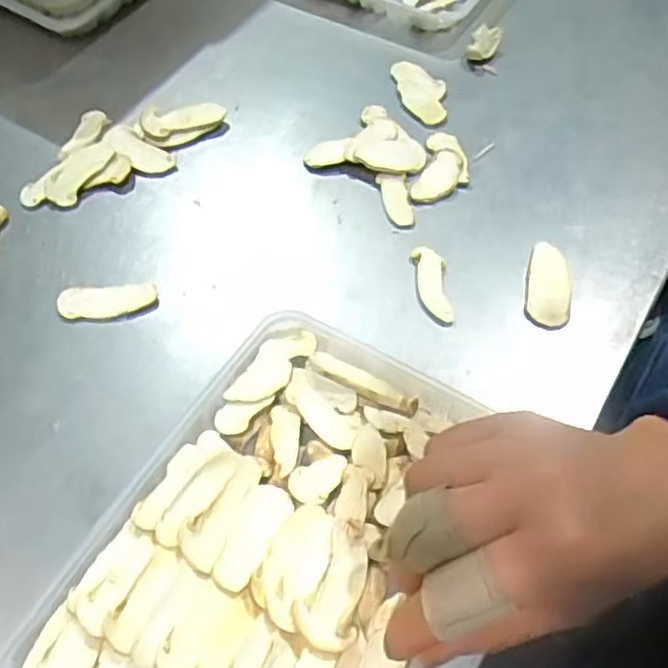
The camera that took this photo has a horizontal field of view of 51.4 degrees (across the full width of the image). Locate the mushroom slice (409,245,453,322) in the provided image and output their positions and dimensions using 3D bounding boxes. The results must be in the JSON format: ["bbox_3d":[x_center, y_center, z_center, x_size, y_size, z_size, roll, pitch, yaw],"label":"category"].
[{"bbox_3d":[0.060,-0.030,0.417,0.019,0.005,0.054,-10,58,-3],"label":"mushroom slice"}]

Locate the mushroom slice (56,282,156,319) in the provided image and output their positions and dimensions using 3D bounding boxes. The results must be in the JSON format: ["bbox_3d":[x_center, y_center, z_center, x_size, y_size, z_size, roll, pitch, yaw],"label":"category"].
[{"bbox_3d":[-0.138,-0.022,0.422,0.058,0.004,0.022,-6,57,-1],"label":"mushroom slice"}]

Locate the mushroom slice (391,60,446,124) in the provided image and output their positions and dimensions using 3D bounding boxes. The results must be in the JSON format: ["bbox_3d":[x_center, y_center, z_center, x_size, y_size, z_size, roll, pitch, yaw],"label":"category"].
[{"bbox_3d":[0.066,-0.182,0.516,0.032,0.006,0.071,-12,58,-4],"label":"mushroom slice"}]

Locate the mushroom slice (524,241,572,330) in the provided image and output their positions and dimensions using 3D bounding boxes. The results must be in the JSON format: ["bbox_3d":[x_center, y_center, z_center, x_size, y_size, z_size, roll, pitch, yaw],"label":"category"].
[{"bbox_3d":[0.128,-0.030,0.415,0.025,0.008,0.059,8,58,8],"label":"mushroom slice"}]

